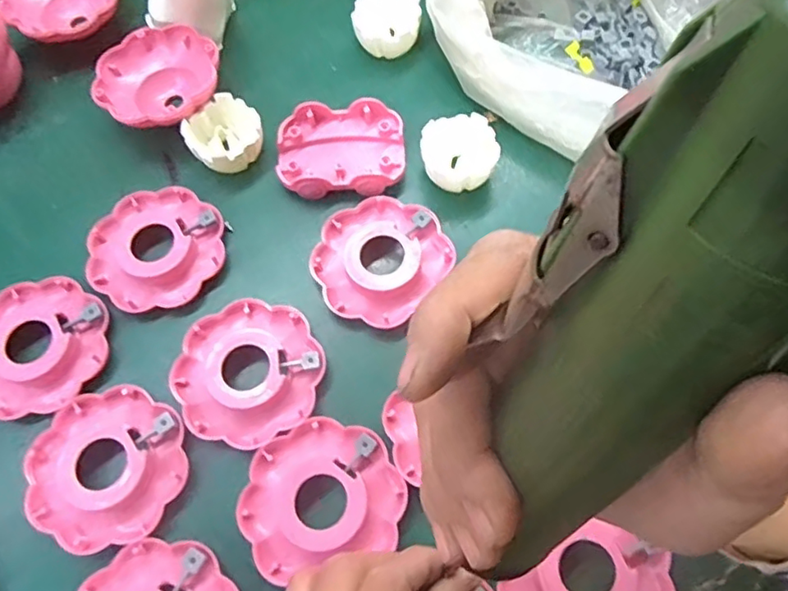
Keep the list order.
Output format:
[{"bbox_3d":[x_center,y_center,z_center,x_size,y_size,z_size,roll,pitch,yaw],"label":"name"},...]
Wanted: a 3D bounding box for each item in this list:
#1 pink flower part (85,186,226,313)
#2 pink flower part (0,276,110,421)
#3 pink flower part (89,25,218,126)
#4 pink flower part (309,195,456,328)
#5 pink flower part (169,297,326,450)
[{"bbox_3d":[-0.153,-0.031,0.386,0.082,0.022,0.083,0,71,0],"label":"pink flower part"},{"bbox_3d":[-0.217,0.030,0.362,0.083,0.015,0.083,0,71,0],"label":"pink flower part"},{"bbox_3d":[-0.164,-0.150,0.424,0.084,0.032,0.083,0,71,0],"label":"pink flower part"},{"bbox_3d":[-0.009,-0.023,0.374,0.079,0.024,0.083,0,71,0],"label":"pink flower part"},{"bbox_3d":[-0.084,0.043,0.345,0.082,0.017,0.083,0,71,0],"label":"pink flower part"}]

